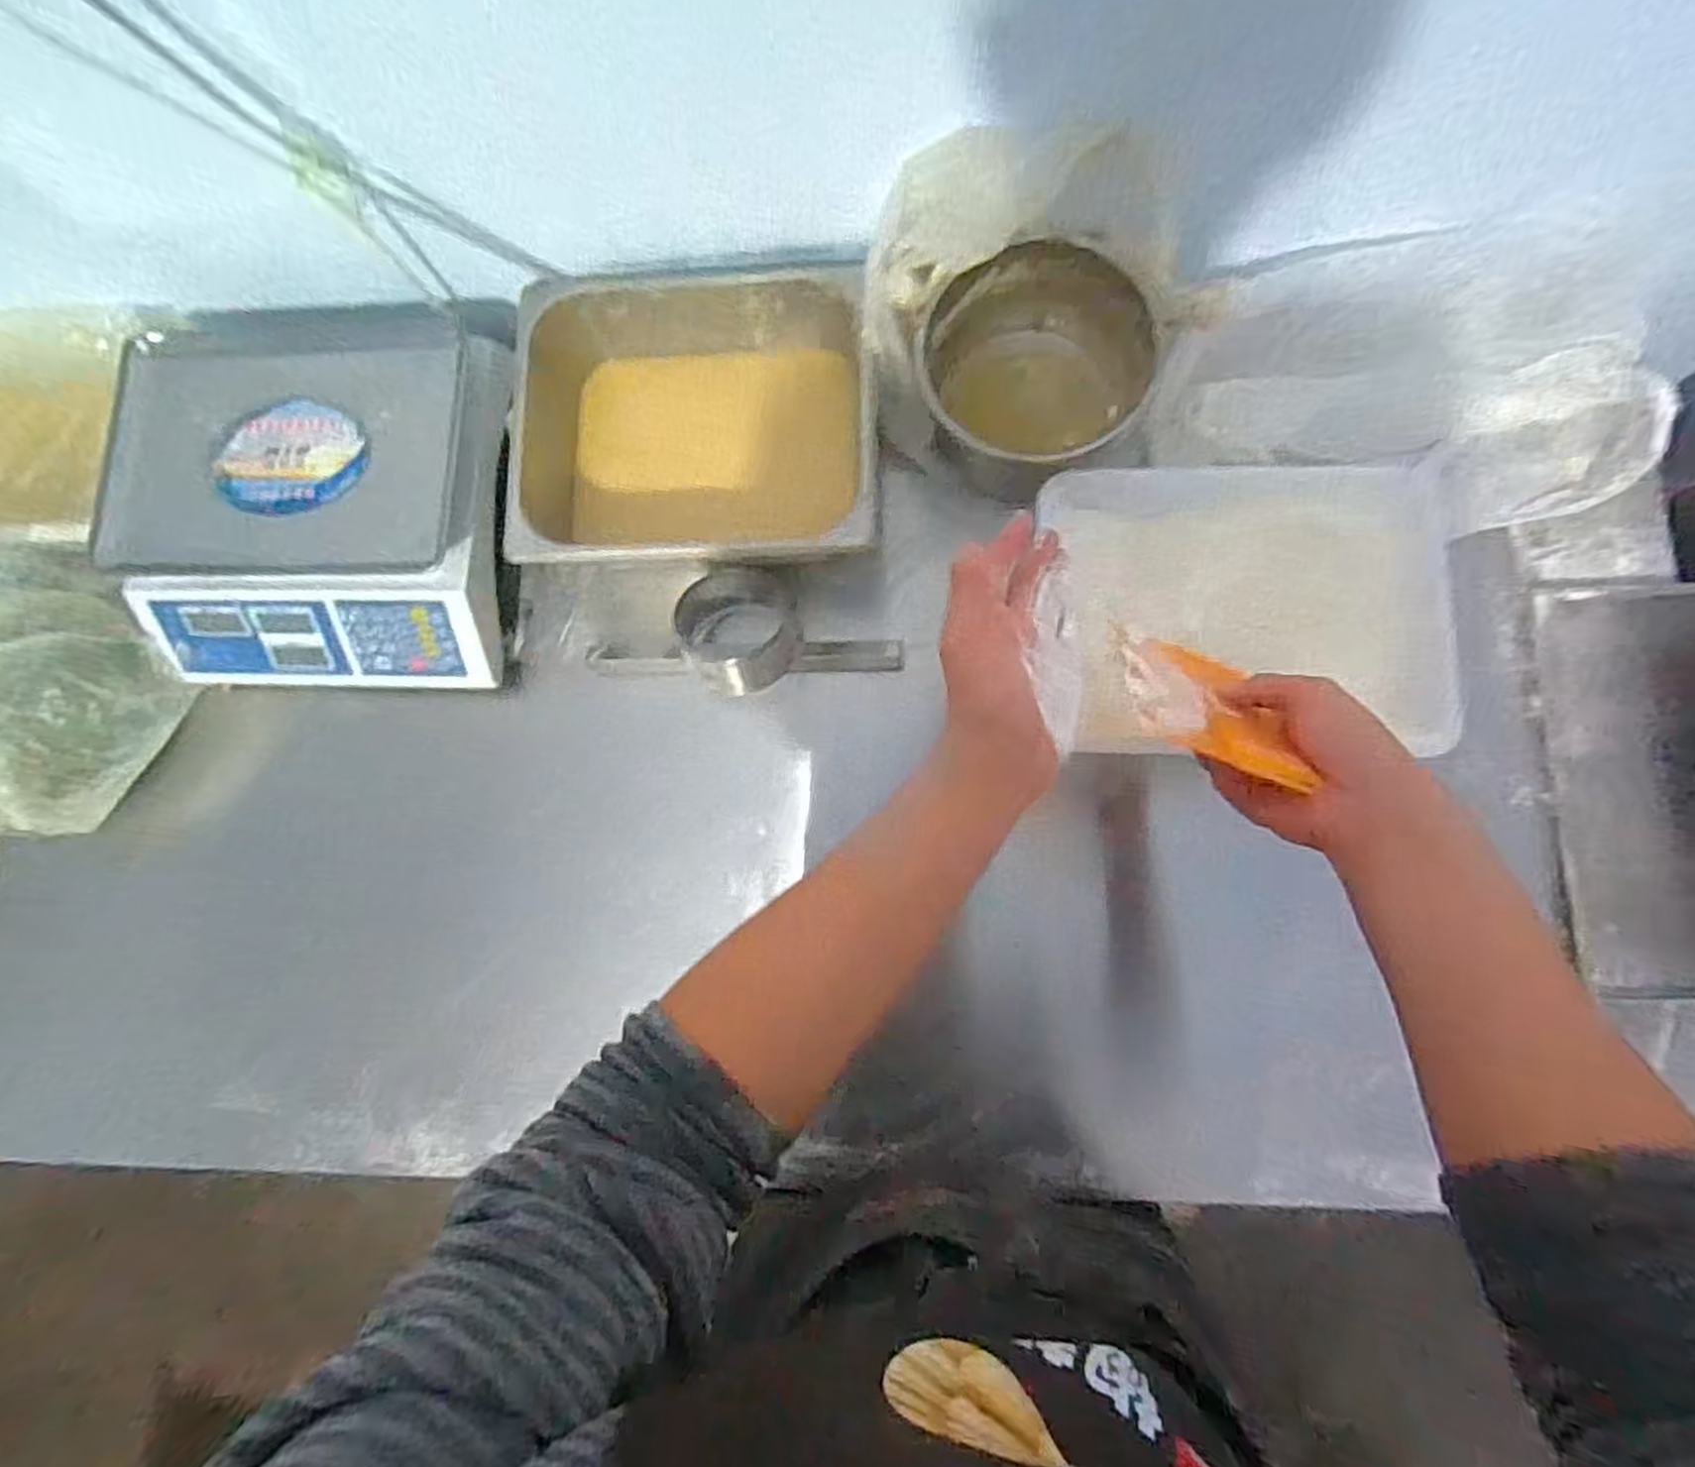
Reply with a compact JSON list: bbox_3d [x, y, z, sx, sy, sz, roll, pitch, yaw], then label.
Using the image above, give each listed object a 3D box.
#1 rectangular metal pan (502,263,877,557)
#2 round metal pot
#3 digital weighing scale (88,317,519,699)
[{"bbox_3d":[-0.137,-0.287,0.713,0.324,0.124,0.270,-2,82,5],"label":"rectangular metal pan"},{"bbox_3d":[0.169,-0.320,0.704,0.198,0.146,0.181,-1,82,5],"label":"round metal pot"},{"bbox_3d":[-0.491,-0.213,0.706,0.327,0.105,0.317,1,82,5],"label":"digital weighing scale"}]

